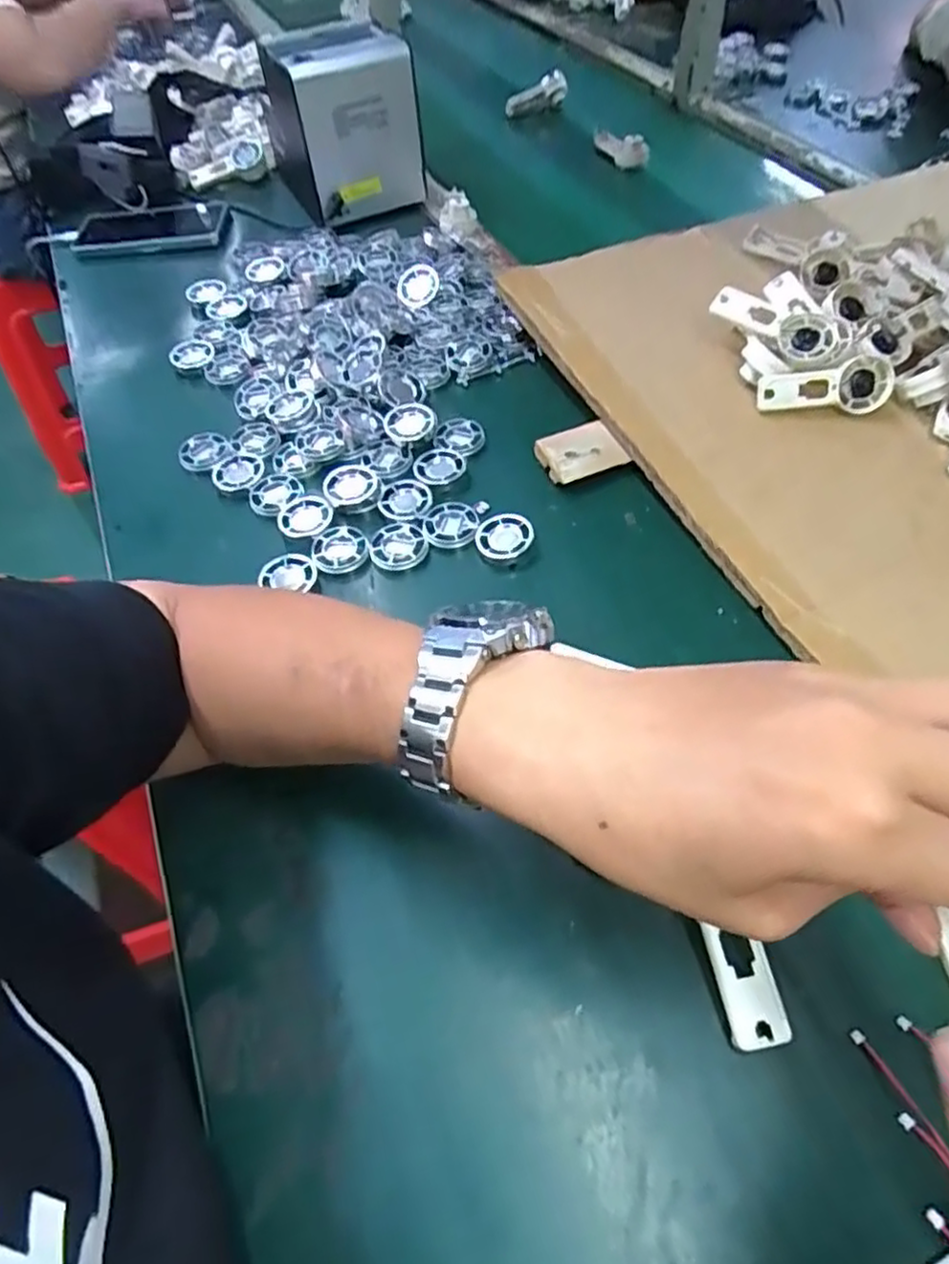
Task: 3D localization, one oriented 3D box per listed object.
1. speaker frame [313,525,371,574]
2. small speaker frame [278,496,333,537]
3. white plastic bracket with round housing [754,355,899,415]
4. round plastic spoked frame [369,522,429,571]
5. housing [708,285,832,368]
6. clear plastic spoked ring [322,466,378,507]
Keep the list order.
[{"bbox_3d":[-0.093,-0.057,0.484,0.037,0.007,0.039,-18,55,-8],"label":"speaker frame"},{"bbox_3d":[-0.122,-0.083,0.501,0.039,0.006,0.035,32,63,24],"label":"small speaker frame"},{"bbox_3d":[0.256,-0.179,0.515,0.098,0.037,0.013,-6,21,-1],"label":"white plastic bracket with round housing"},{"bbox_3d":[-0.052,-0.059,0.484,0.037,0.008,0.038,-2,54,3],"label":"round plastic spoked frame"},{"bbox_3d":[0.228,-0.233,0.528,0.051,0.022,0.096,-39,70,-11],"label":"housing"},{"bbox_3d":[-0.088,-0.110,0.513,0.035,0.012,0.043,7,55,10],"label":"clear plastic spoked ring"}]

